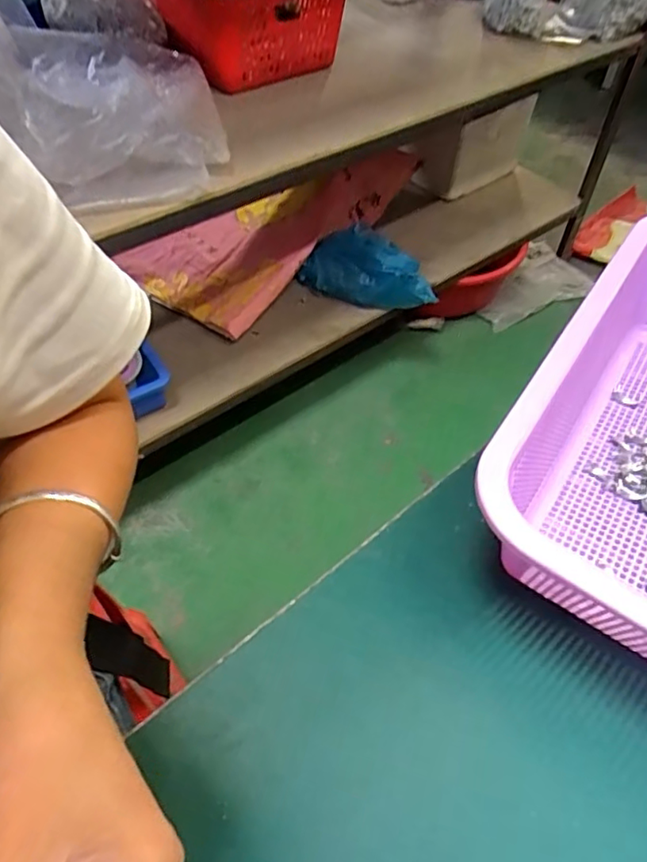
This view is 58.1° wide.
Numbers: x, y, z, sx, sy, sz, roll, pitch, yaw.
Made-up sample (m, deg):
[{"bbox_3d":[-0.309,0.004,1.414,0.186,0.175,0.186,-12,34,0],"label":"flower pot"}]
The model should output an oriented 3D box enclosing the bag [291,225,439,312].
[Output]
[{"bbox_3d":[0.087,-0.320,1.168,0.282,0.132,0.076,24,54,17],"label":"bag"}]

